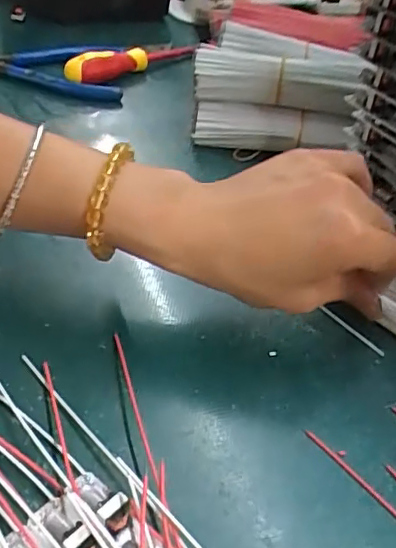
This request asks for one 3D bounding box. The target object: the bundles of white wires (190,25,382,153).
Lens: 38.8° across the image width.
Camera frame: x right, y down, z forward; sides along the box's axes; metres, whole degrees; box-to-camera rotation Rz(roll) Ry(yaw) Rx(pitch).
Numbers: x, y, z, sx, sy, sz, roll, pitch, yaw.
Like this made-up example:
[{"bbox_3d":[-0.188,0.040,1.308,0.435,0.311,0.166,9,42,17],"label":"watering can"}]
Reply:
[{"bbox_3d":[0.056,-0.131,0.410,0.117,0.065,0.056,2,41,-6],"label":"bundles of white wires"}]

